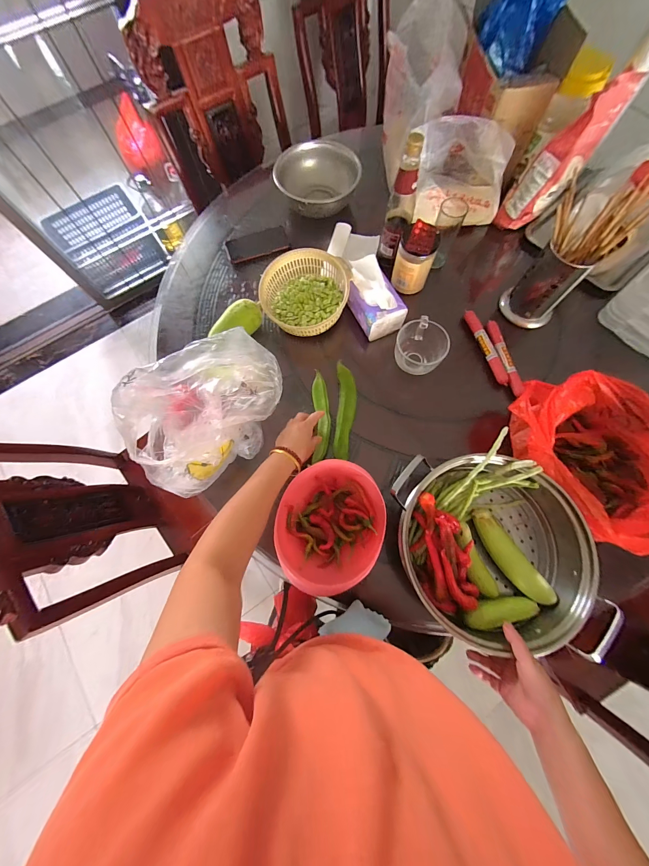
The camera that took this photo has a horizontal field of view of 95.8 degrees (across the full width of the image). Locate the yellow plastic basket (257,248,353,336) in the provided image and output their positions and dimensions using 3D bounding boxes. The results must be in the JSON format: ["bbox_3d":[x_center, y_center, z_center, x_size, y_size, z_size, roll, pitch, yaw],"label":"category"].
[{"bbox_3d":[-0.041,-0.321,0.677,0.187,0.091,0.195,-1,73,2],"label":"yellow plastic basket"}]

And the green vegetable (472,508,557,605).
[{"bbox_3d":[0.330,0.217,0.522,0.053,0.040,0.176,-27,74,-6],"label":"green vegetable"}]

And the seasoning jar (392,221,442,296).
[{"bbox_3d":[0.203,-0.389,0.659,0.079,0.120,0.075,-1,73,2],"label":"seasoning jar"}]

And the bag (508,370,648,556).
[{"bbox_3d":[0.470,0.035,0.494,0.198,0.152,0.307,-23,73,-5],"label":"bag"}]

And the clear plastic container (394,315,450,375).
[{"bbox_3d":[0.206,-0.184,0.622,0.101,0.068,0.103,-1,73,2],"label":"clear plastic container"}]

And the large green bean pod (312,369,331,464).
[{"bbox_3d":[-0.008,-0.038,0.622,0.038,0.017,0.199,-3,73,2],"label":"large green bean pod"}]

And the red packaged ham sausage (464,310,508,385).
[{"bbox_3d":[0.360,-0.195,0.654,0.025,0.020,0.195,-14,73,-2],"label":"red packaged ham sausage"}]

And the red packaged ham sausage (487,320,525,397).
[{"bbox_3d":[0.395,-0.166,0.640,0.023,0.022,0.183,-10,73,-1],"label":"red packaged ham sausage"}]

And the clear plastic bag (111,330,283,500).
[{"bbox_3d":[-0.196,-0.024,0.513,0.272,0.197,0.147,-30,74,-7],"label":"clear plastic bag"}]

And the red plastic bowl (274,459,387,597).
[{"bbox_3d":[0.011,0.155,0.508,0.176,0.075,0.214,-3,73,2],"label":"red plastic bowl"}]

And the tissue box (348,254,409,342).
[{"bbox_3d":[0.116,-0.295,0.642,0.092,0.101,0.142,-25,74,-5],"label":"tissue box"}]

